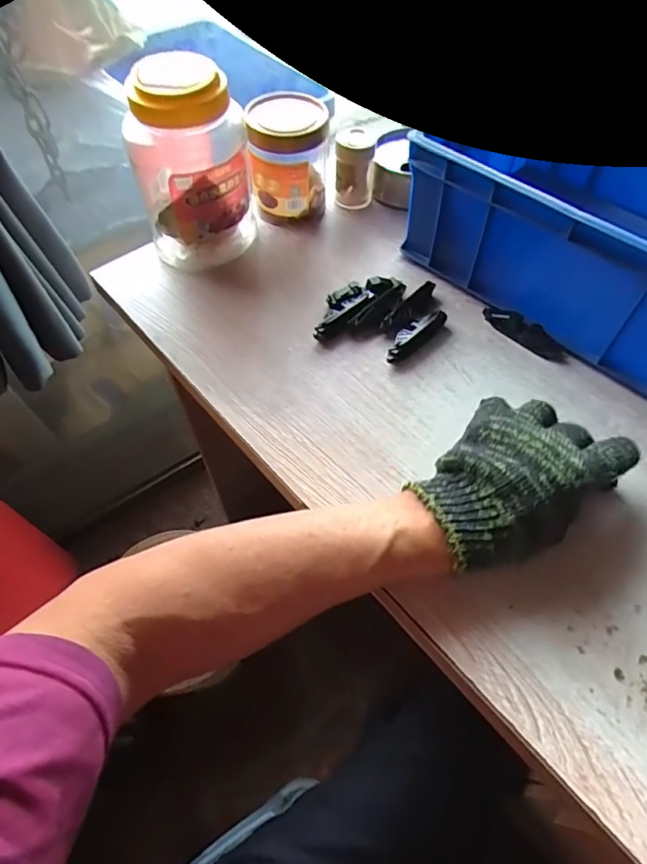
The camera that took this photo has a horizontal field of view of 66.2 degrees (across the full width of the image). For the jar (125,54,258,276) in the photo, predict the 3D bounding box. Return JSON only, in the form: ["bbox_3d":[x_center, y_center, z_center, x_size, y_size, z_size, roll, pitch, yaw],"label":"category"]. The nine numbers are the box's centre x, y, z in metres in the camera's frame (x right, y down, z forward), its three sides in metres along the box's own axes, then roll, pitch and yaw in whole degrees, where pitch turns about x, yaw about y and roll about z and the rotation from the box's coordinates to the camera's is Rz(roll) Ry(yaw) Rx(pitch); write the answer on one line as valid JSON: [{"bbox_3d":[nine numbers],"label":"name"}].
[{"bbox_3d":[-0.126,-0.251,0.491,0.110,0.180,0.085,-11,58,-6],"label":"jar"}]

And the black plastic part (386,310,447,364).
[{"bbox_3d":[0.088,-0.095,0.476,0.022,0.019,0.082,35,64,20],"label":"black plastic part"}]

